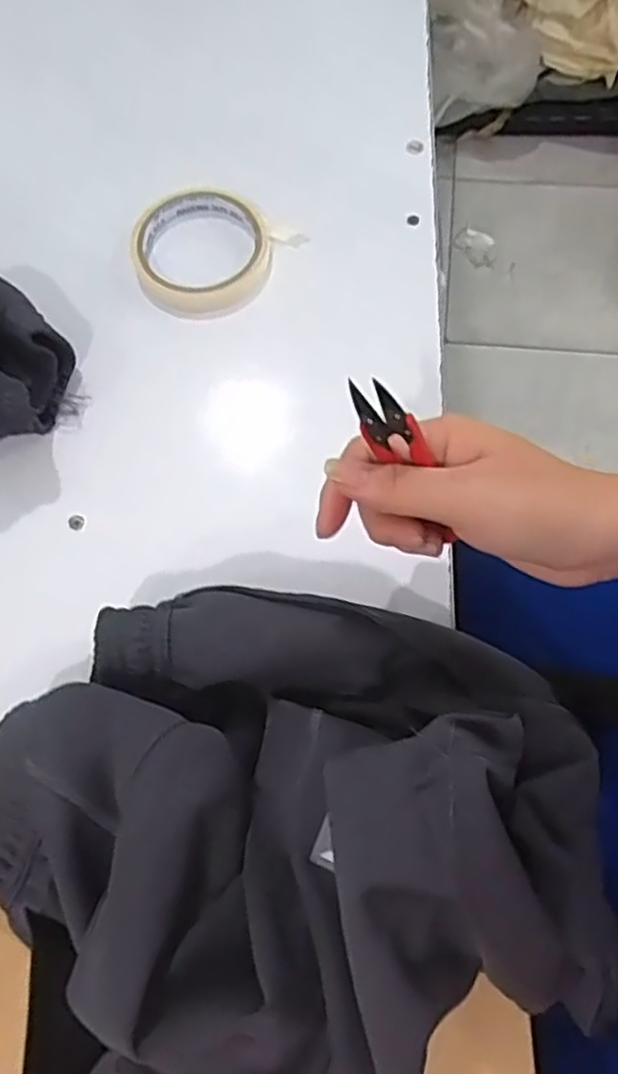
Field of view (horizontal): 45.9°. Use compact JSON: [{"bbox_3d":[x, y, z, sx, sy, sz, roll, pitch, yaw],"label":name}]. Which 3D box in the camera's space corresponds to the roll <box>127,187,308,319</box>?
[{"bbox_3d":[-0.071,-0.189,0.488,0.095,0.028,0.097,-1,69,2],"label":"roll"}]

